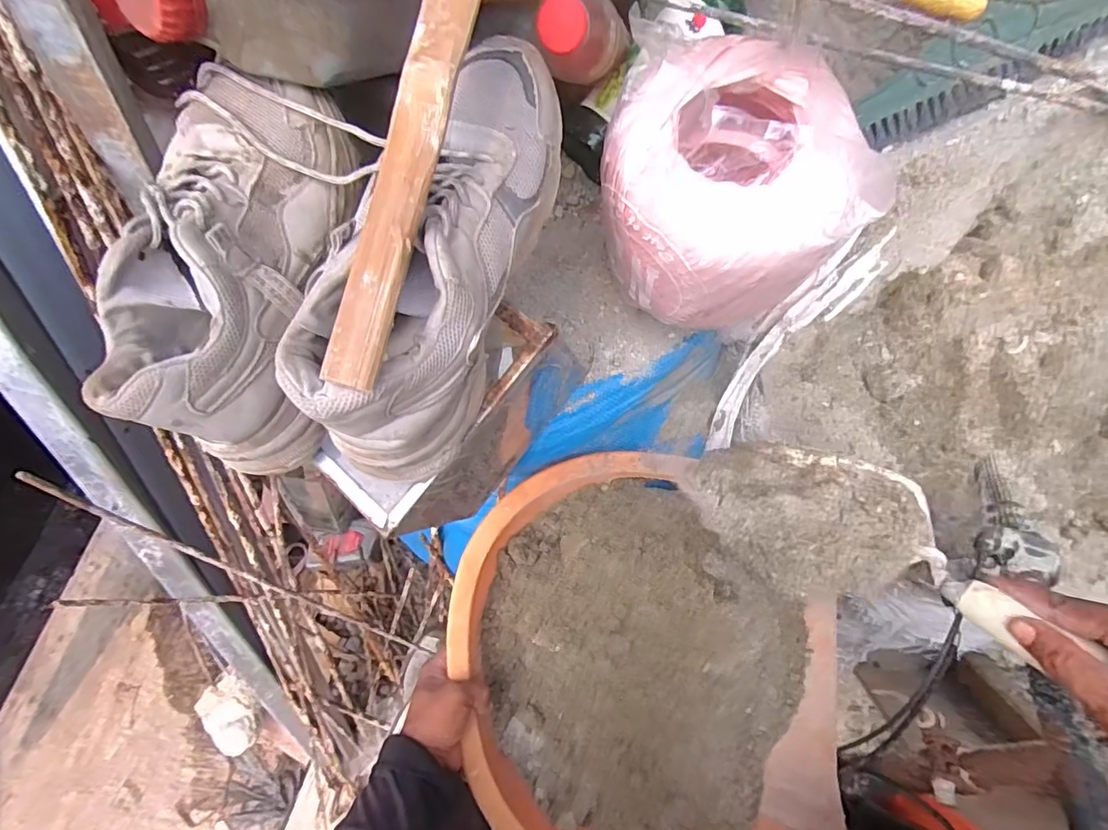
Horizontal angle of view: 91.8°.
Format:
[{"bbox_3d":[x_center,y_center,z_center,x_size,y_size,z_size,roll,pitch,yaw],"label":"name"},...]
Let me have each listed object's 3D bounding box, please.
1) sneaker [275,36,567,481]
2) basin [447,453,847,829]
[{"bbox_3d":[-0.057,-0.092,0.304,0.083,0.093,0.248,24,75,6],"label":"sneaker"},{"bbox_3d":[0.092,0.257,0.549,0.375,0.129,0.408,3,74,1],"label":"basin"}]

